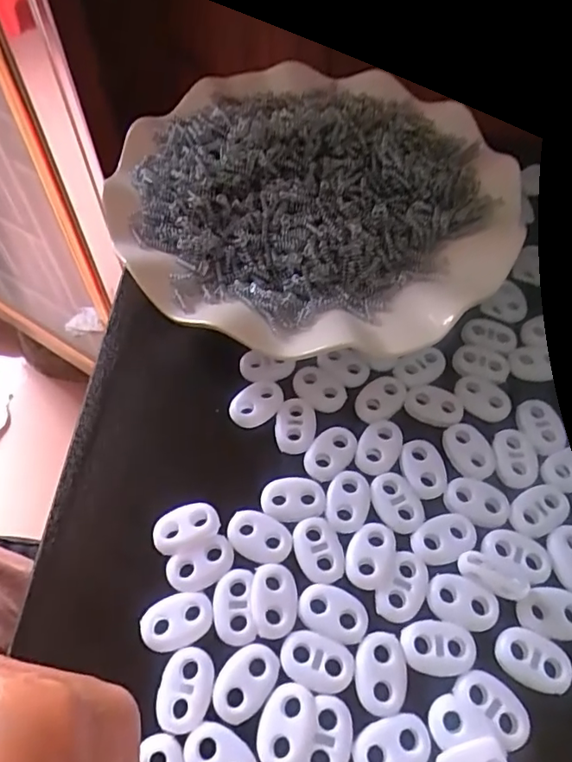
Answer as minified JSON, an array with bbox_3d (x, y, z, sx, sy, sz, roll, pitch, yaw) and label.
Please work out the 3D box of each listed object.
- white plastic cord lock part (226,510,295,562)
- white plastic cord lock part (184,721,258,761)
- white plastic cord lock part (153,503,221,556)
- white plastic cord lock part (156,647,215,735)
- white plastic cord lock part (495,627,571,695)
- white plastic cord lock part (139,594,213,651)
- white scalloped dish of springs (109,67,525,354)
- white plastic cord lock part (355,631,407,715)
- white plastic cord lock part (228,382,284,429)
[{"bbox_3d":[-0.009,0.052,0.189,0.022,0.004,0.015,15,58,10],"label":"white plastic cord lock part"},{"bbox_3d":[-0.018,0.106,0.156,0.022,0.004,0.015,28,61,18],"label":"white plastic cord lock part"},{"bbox_3d":[-0.034,0.050,0.190,0.022,0.005,0.014,-22,59,-14],"label":"white plastic cord lock part"},{"bbox_3d":[-0.029,0.090,0.165,0.015,0.004,0.022,6,57,4],"label":"white plastic cord lock part"},{"bbox_3d":[0.076,0.085,0.171,0.022,0.004,0.015,22,59,14],"label":"white plastic cord lock part"},{"bbox_3d":[-0.034,0.075,0.175,0.022,0.004,0.015,-20,59,-12],"label":"white plastic cord lock part"},{"bbox_3d":[0.007,-0.086,0.261,0.180,0.033,0.174,0,57,0],"label":"white scalloped dish of springs"},{"bbox_3d":[0.029,0.087,0.168,0.015,0.004,0.022,3,57,3],"label":"white plastic cord lock part"},{"bbox_3d":[-0.011,0.009,0.218,0.022,0.004,0.015,-31,62,-19],"label":"white plastic cord lock part"}]

